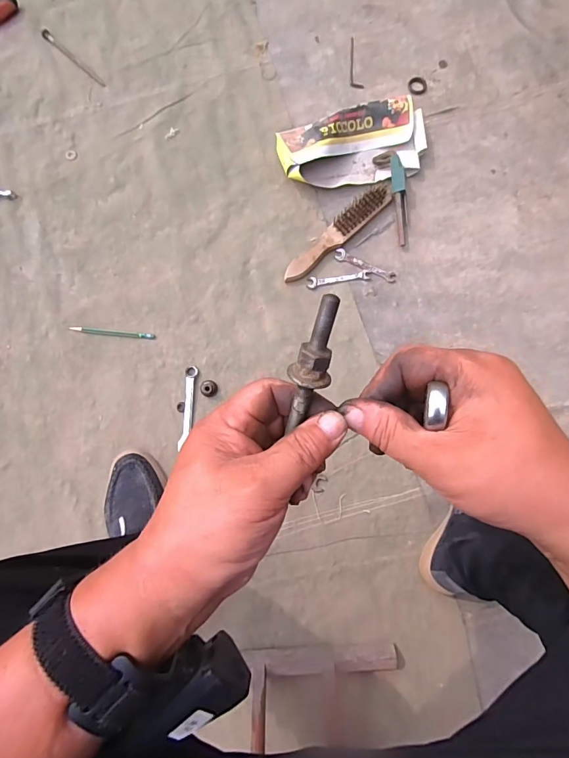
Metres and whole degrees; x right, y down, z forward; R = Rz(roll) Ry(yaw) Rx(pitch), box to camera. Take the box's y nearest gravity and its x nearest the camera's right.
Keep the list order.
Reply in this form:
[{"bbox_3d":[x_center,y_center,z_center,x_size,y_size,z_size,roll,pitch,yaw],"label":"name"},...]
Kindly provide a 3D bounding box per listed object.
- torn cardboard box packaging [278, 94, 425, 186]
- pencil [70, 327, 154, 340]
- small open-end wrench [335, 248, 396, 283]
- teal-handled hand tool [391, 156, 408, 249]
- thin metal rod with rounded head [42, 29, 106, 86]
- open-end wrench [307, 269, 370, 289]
[{"bbox_3d":[0.127,-0.440,0.770,0.270,0.056,0.128,-8,83,-2],"label":"torn cardboard box packaging"},{"bbox_3d":[-0.311,-0.083,0.738,0.151,0.004,0.012,7,83,0],"label":"pencil"},{"bbox_3d":[0.152,-0.210,0.761,0.117,0.008,0.023,24,83,2],"label":"small open-end wrench"},{"bbox_3d":[0.219,-0.336,0.768,0.028,0.022,0.163,-7,96,-1],"label":"teal-handled hand tool"},{"bbox_3d":[-0.415,-0.631,0.802,0.163,0.010,0.015,41,84,4],"label":"thin metal rod with rounded head"},{"bbox_3d":[0.100,-0.184,0.752,0.115,0.004,0.020,-8,83,-2],"label":"open-end wrench"}]

